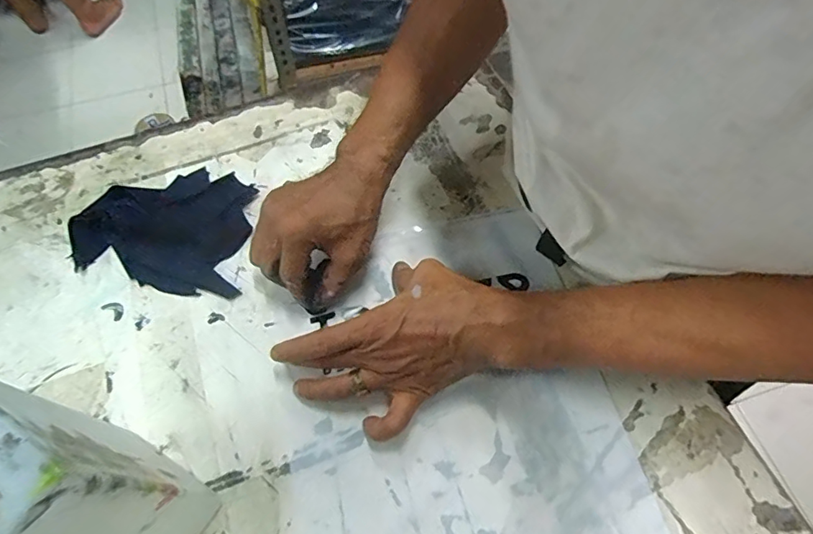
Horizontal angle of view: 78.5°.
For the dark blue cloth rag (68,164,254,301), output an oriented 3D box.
[{"bbox_3d":[-0.223,-0.044,0.453,0.149,0.037,0.123,6,61,3],"label":"dark blue cloth rag"}]

